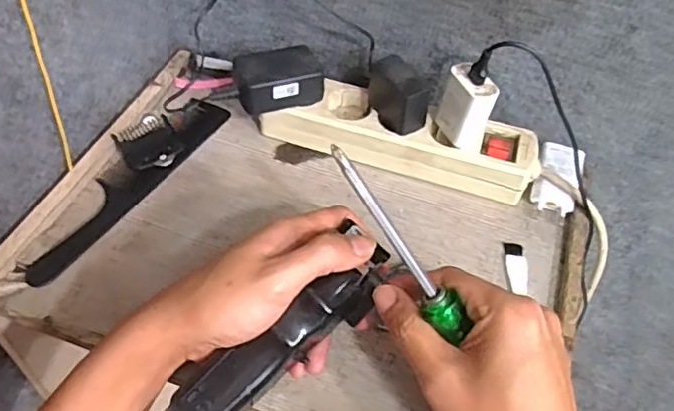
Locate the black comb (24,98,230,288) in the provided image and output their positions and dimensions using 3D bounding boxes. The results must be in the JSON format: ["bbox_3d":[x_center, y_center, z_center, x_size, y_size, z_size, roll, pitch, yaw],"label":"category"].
[{"bbox_3d":[-0.168,-0.021,0.480,0.039,0.007,0.215,28,54,16],"label":"black comb"}]

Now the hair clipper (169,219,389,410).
[{"bbox_3d":[-0.037,0.085,0.358,0.170,0.035,0.033,-38,62,-10],"label":"hair clipper"}]

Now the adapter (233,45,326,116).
[{"bbox_3d":[-0.048,-0.105,0.486,0.069,0.032,0.046,-17,54,-18],"label":"adapter"}]

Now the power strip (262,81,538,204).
[{"bbox_3d":[0.054,-0.059,0.504,0.223,0.043,0.057,17,51,8],"label":"power strip"}]

